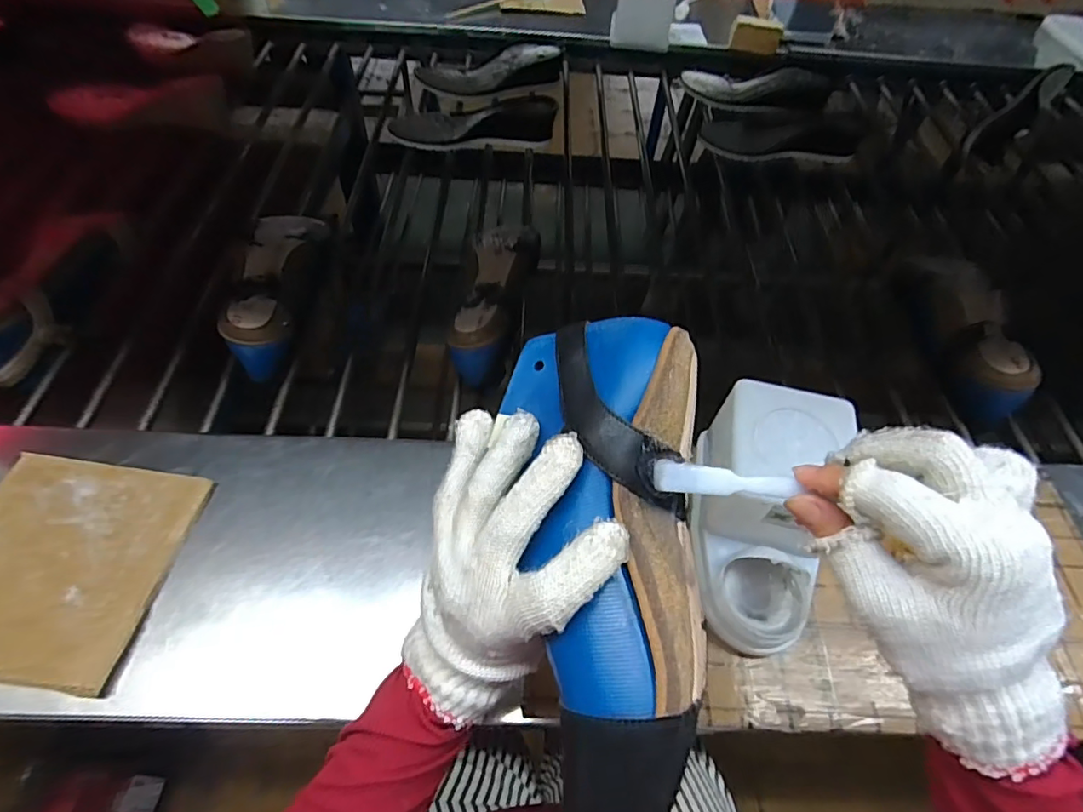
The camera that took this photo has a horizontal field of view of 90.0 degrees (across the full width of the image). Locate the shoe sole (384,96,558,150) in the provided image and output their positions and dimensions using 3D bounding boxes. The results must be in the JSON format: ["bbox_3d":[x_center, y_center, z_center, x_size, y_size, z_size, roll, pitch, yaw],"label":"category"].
[{"bbox_3d":[-0.113,-0.473,0.893,0.267,0.056,0.089,-8,56,-8],"label":"shoe sole"}]

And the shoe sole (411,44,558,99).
[{"bbox_3d":[-0.093,-0.612,0.982,0.258,0.054,0.069,-15,57,-12],"label":"shoe sole"}]

